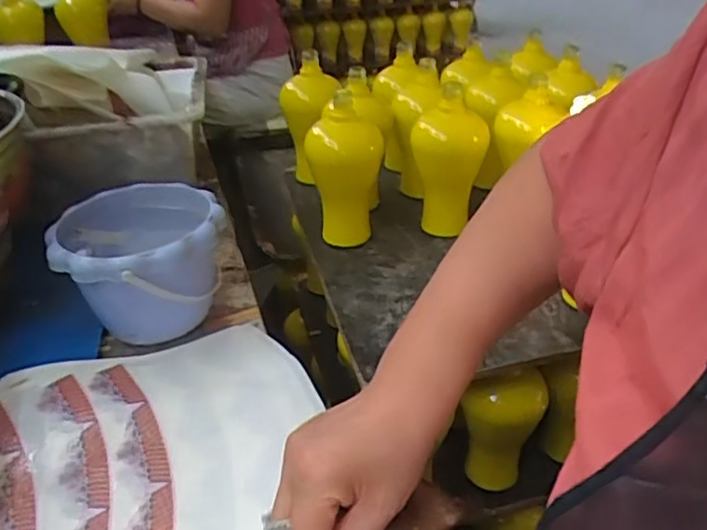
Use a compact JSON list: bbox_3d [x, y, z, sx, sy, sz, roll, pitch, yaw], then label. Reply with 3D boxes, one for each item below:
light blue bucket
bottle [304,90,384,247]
[{"bbox_3d":[-0.203,0.006,0.612,0.146,0.119,0.150,-2,33,2],"label":"light blue bucket"},{"bbox_3d":[-0.012,-0.130,0.891,0.106,0.201,0.102,-1,33,4],"label":"bottle"}]

